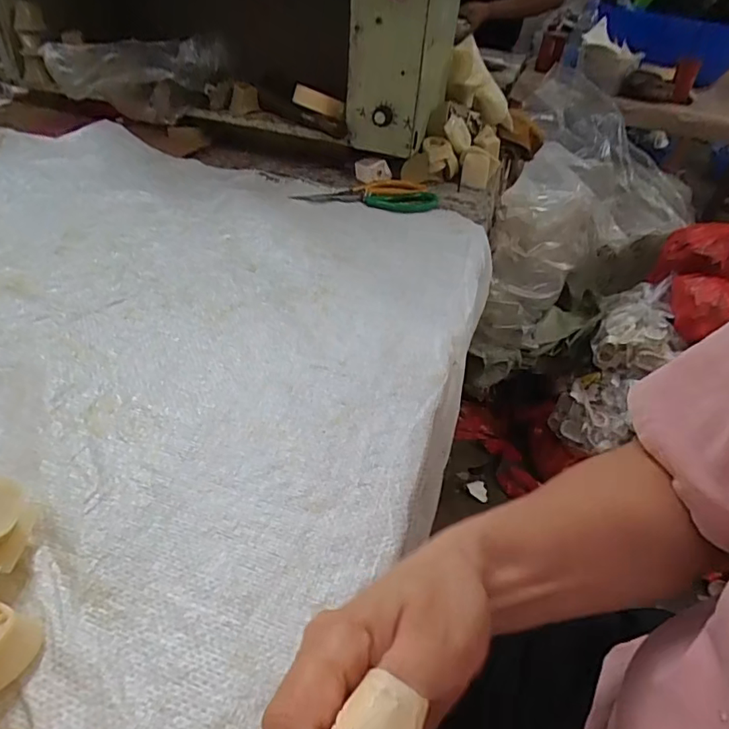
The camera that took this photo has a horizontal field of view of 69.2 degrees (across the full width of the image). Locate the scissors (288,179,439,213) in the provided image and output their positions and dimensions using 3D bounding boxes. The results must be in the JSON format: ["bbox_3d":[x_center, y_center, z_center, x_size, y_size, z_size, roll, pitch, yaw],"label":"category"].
[{"bbox_3d":[0.005,-0.228,0.710,0.190,0.011,0.087,-3,40,-12],"label":"scissors"}]

